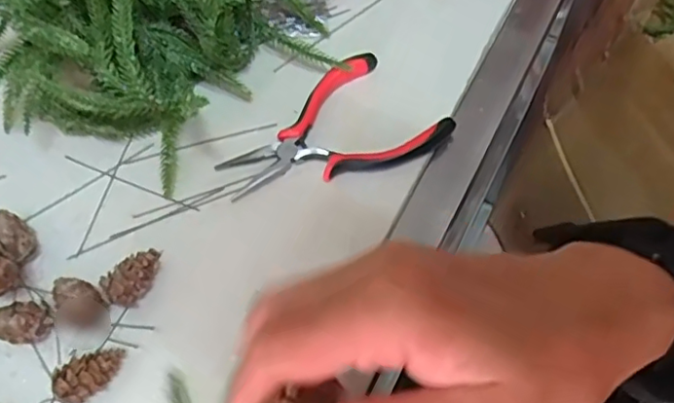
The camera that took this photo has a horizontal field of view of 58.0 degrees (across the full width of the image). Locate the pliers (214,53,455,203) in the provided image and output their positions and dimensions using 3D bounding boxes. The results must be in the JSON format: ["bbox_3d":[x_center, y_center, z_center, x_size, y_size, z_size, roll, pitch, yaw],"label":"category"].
[{"bbox_3d":[-0.002,-0.035,0.378,0.127,0.014,0.080,-38,69,-15],"label":"pliers"}]

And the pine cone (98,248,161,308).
[{"bbox_3d":[-0.113,0.043,0.341,0.020,0.021,0.036,40,72,19],"label":"pine cone"}]

